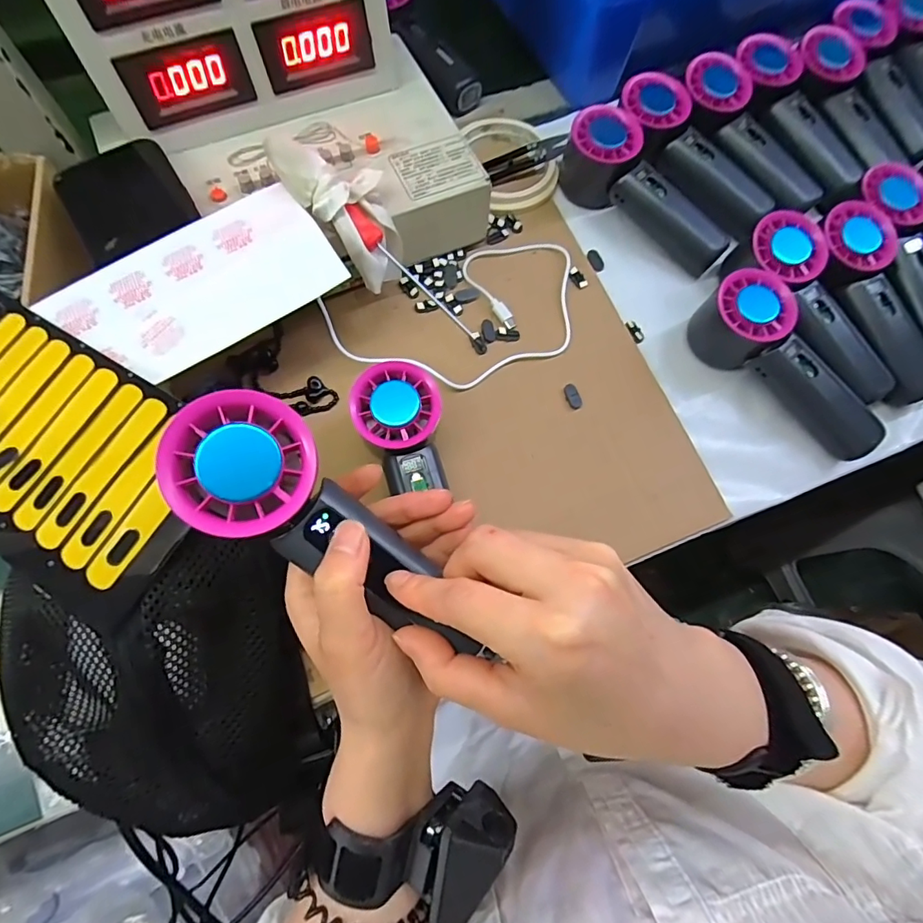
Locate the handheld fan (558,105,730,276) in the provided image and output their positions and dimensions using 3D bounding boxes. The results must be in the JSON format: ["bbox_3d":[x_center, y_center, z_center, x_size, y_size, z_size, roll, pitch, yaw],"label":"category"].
[{"bbox_3d":[0.151,-0.222,0.414,0.155,0.046,0.056,43,75,13],"label":"handheld fan"}]

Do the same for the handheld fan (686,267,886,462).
[{"bbox_3d":[0.238,-0.065,0.371,0.058,0.052,0.158,-35,75,-12],"label":"handheld fan"}]

